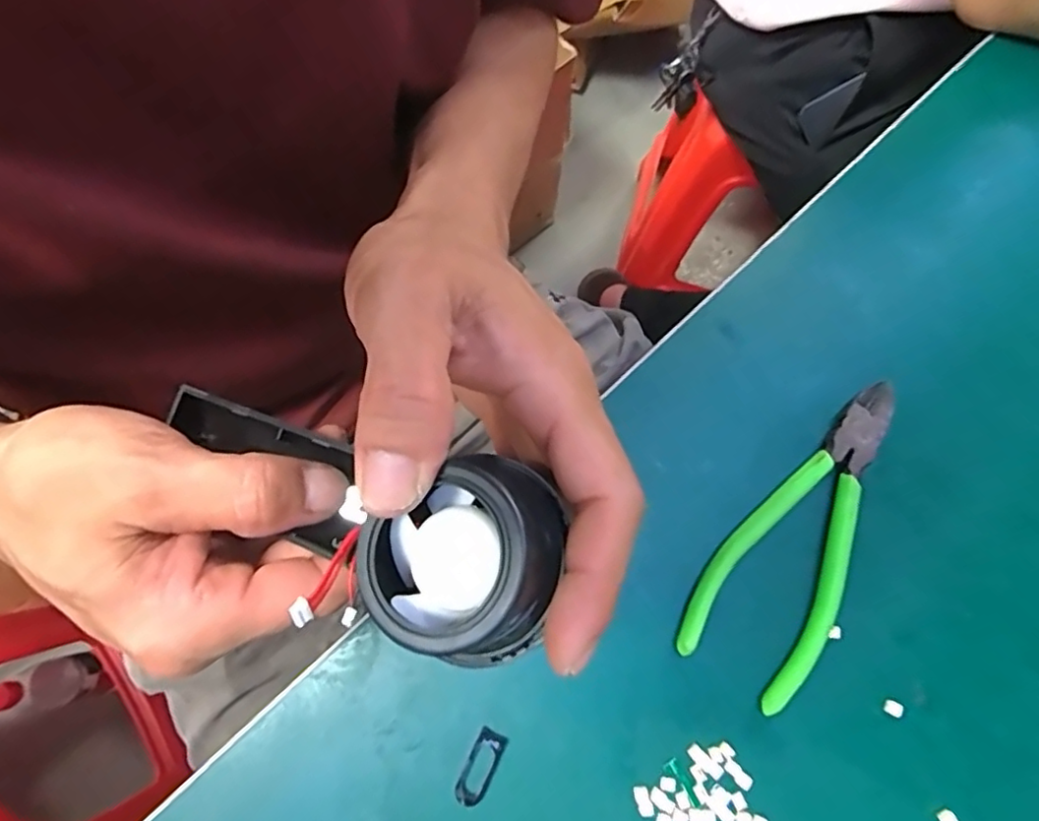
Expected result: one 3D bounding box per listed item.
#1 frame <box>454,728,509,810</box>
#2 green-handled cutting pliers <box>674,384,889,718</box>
[{"bbox_3d":[-0.016,0.145,0.247,0.013,0.004,0.029,25,75,7],"label":"frame"},{"bbox_3d":[0.129,0.052,0.273,0.056,0.011,0.152,33,76,9],"label":"green-handled cutting pliers"}]

